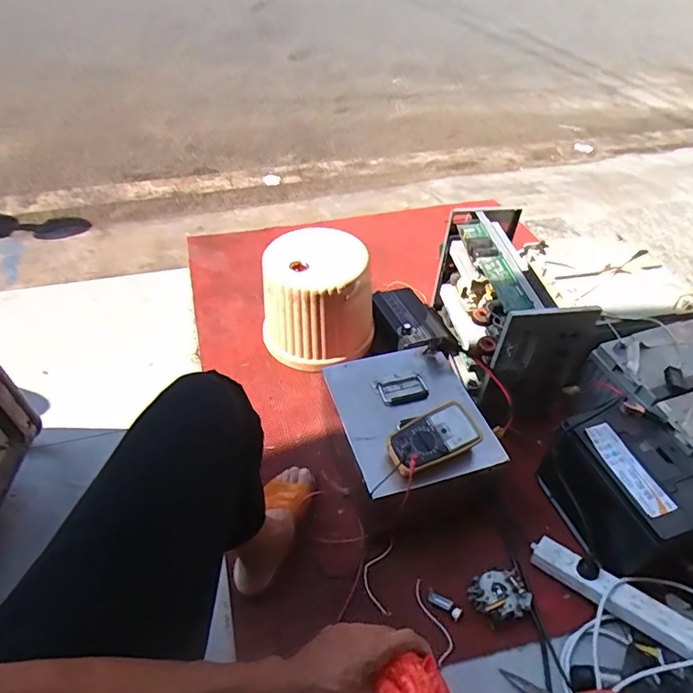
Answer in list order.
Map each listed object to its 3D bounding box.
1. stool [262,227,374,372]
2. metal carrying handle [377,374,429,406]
[{"bbox_3d":[-0.065,-0.113,1.272,0.267,0.263,0.248,5,47,1],"label":"stool"},{"bbox_3d":[0.112,0.091,1.017,0.095,0.025,0.057,-9,48,-12],"label":"metal carrying handle"}]

